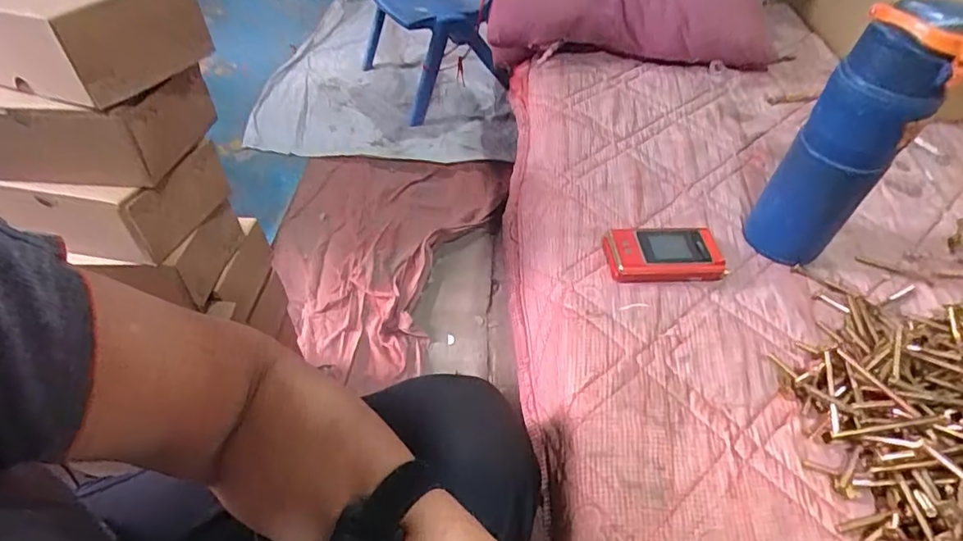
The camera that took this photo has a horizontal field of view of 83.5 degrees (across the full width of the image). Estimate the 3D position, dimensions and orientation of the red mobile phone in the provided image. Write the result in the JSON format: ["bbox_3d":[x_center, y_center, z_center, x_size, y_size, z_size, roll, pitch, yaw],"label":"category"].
[{"bbox_3d":[0.171,-0.015,0.504,0.105,0.023,0.054,-2,48,-5],"label":"red mobile phone"}]

